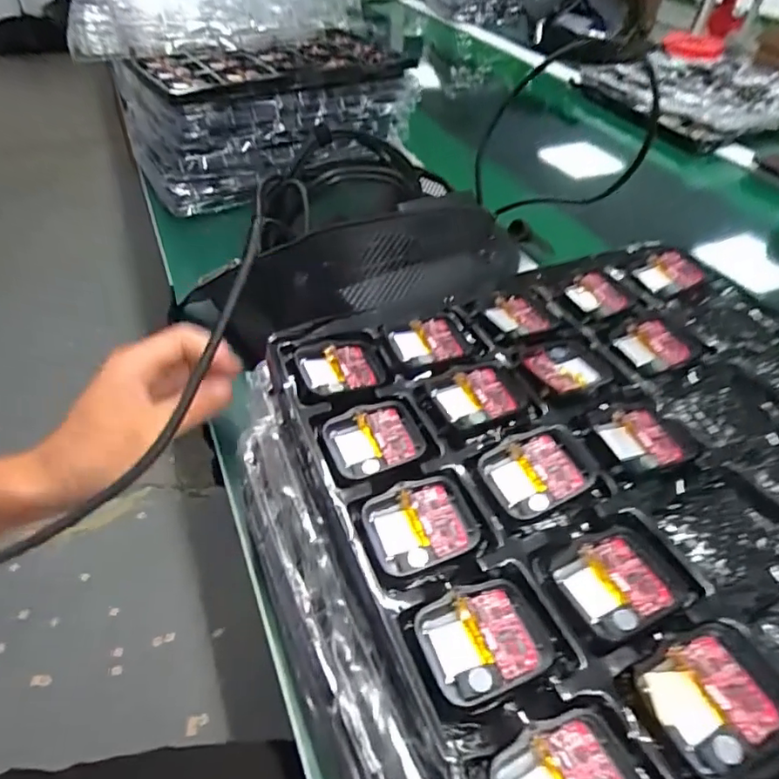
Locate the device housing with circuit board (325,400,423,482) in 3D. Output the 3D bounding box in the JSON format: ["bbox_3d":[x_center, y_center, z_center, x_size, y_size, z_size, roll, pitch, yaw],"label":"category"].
[{"bbox_3d":[-0.006,0.023,0.261,0.043,0.007,0.035,-18,48,-19],"label":"device housing with circuit board"}]

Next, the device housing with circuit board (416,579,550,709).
[{"bbox_3d":[0.034,0.090,0.200,0.043,0.005,0.036,-14,47,-16],"label":"device housing with circuit board"}]

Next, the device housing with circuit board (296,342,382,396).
[{"bbox_3d":[-0.025,-0.012,0.289,0.041,0.010,0.033,-16,47,-17],"label":"device housing with circuit board"}]

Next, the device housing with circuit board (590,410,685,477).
[{"bbox_3d":[0.115,0.023,0.257,0.043,0.004,0.032,-14,47,-15],"label":"device housing with circuit board"}]

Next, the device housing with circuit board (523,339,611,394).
[{"bbox_3d":[0.093,-0.012,0.291,0.039,0.004,0.035,-17,47,-18],"label":"device housing with circuit board"}]

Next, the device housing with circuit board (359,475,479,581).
[{"bbox_3d":[0.014,0.056,0.230,0.045,0.008,0.036,-14,47,-15],"label":"device housing with circuit board"}]

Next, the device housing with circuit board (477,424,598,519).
[{"bbox_3d":[0.065,0.035,0.244,0.044,0.008,0.035,-17,48,-18],"label":"device housing with circuit board"}]

